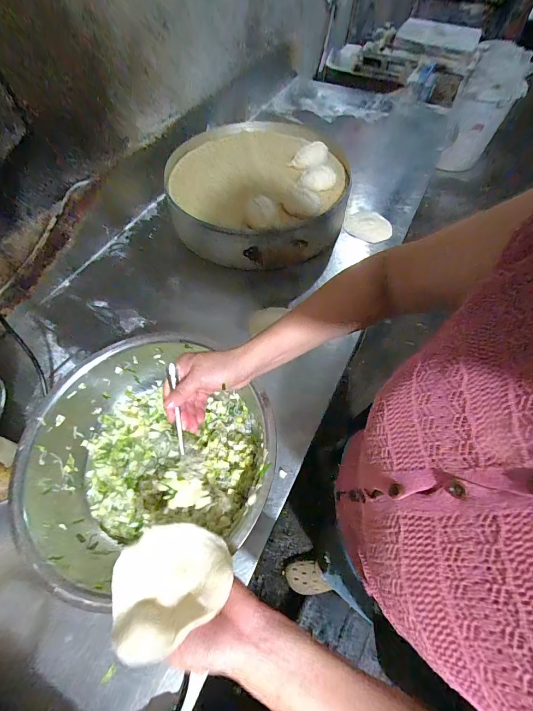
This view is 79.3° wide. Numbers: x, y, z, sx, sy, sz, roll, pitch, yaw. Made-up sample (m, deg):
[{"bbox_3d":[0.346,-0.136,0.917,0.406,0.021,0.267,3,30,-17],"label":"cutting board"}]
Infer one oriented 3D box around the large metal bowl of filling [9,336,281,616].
[{"bbox_3d":[-0.188,0.158,0.506,0.336,0.128,0.359,0,61,0],"label":"large metal bowl of filling"}]

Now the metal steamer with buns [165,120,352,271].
[{"bbox_3d":[-0.026,-0.472,0.898,0.496,0.146,0.527,-5,61,-2],"label":"metal steamer with buns"}]

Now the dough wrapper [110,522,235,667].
[{"bbox_3d":[-0.097,0.233,0.333,0.119,0.023,0.109,-3,32,2],"label":"dough wrapper"}]

